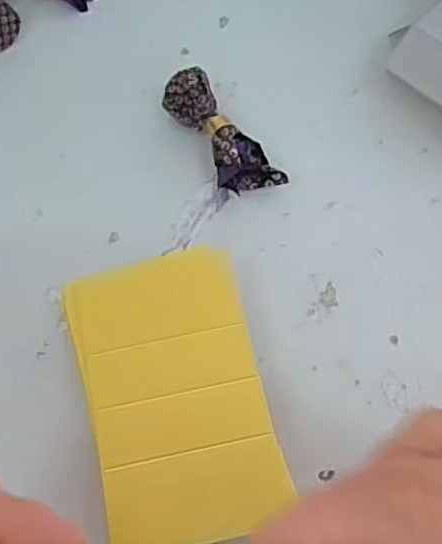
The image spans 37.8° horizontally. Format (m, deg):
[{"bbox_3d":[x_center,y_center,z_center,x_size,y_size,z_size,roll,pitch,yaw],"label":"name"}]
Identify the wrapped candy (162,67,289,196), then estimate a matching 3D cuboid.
[{"bbox_3d":[-0.001,-0.080,0.386,0.034,0.034,0.085,-35,68,-14],"label":"wrapped candy"}]

